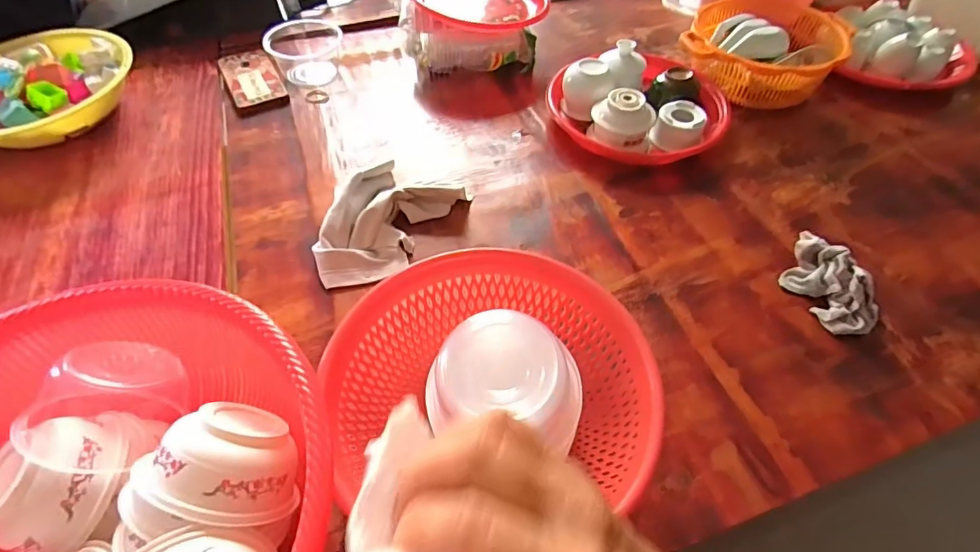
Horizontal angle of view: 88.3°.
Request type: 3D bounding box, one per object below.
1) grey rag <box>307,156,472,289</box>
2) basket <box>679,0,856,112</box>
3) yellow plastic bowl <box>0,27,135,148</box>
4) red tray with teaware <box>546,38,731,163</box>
[{"bbox_3d":[-0.126,-0.063,0.584,0.114,0.045,0.184,26,58,19],"label":"grey rag"},{"bbox_3d":[0.417,-0.349,0.770,0.209,0.069,0.226,28,58,20],"label":"basket"},{"bbox_3d":[-0.635,-0.259,0.708,0.218,0.082,0.232,0,52,0],"label":"yellow plastic bowl"},{"bbox_3d":[0.216,-0.242,0.702,0.228,0.065,0.211,-22,56,-14],"label":"red tray with teaware"}]

